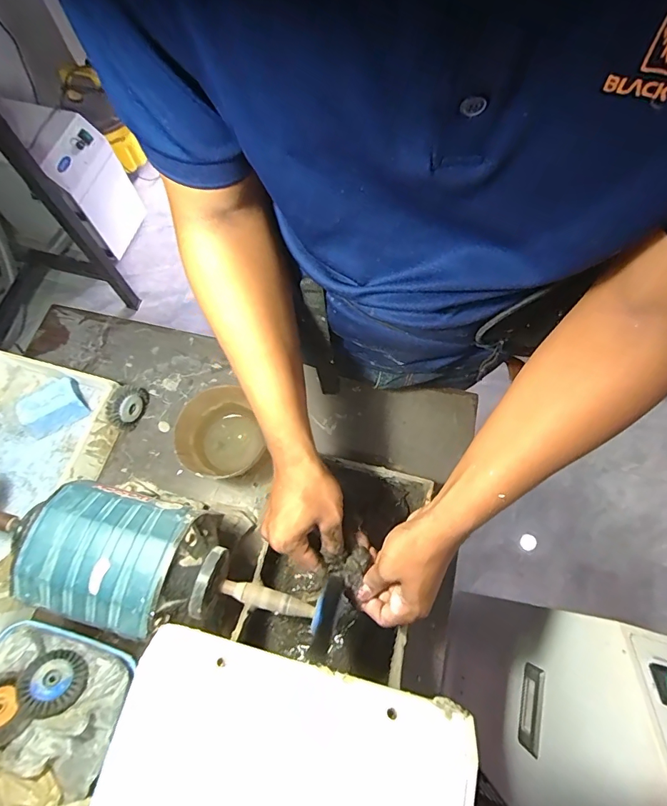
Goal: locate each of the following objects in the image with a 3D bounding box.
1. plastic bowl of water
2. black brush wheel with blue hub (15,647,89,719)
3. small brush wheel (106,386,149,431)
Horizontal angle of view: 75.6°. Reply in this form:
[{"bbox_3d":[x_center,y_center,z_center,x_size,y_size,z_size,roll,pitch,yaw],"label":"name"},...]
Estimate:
[{"bbox_3d":[-0.157,0.045,0.589,0.100,0.074,0.109,0,69,0],"label":"plastic bowl of water"},{"bbox_3d":[-0.311,0.310,0.479,0.063,0.013,0.063,13,53,-18],"label":"black brush wheel with blue hub"},{"bbox_3d":[-0.295,0.005,0.619,0.024,0.058,0.065,20,71,7],"label":"small brush wheel"}]

